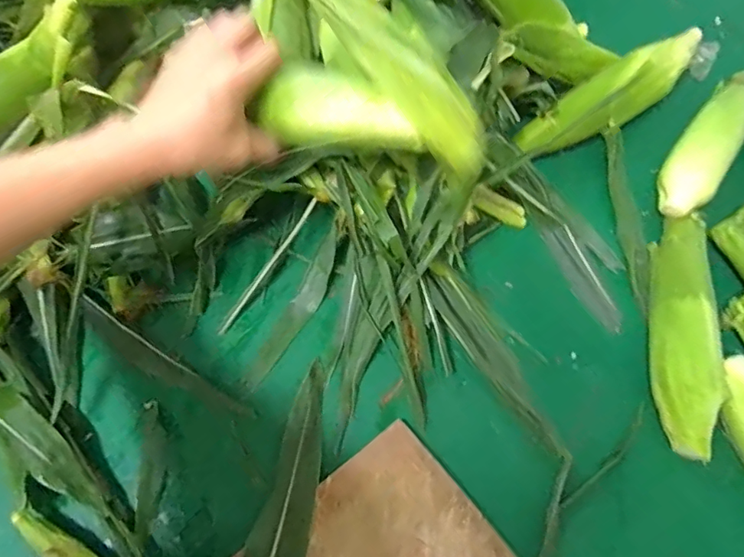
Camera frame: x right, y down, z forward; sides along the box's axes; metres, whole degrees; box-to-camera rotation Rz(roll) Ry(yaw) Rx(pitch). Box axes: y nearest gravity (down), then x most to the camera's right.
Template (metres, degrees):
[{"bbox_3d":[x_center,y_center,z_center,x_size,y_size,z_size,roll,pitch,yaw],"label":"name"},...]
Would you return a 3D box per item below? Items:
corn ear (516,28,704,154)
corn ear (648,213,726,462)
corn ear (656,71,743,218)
[{"bbox_3d":[0.295,-0.218,0.606,0.296,0.061,0.057,-33,71,-12],"label":"corn ear"},{"bbox_3d":[0.298,0.045,0.498,0.053,0.052,0.240,10,66,6],"label":"corn ear"},{"bbox_3d":[0.381,-0.154,0.580,0.058,0.048,0.223,33,72,13],"label":"corn ear"}]

